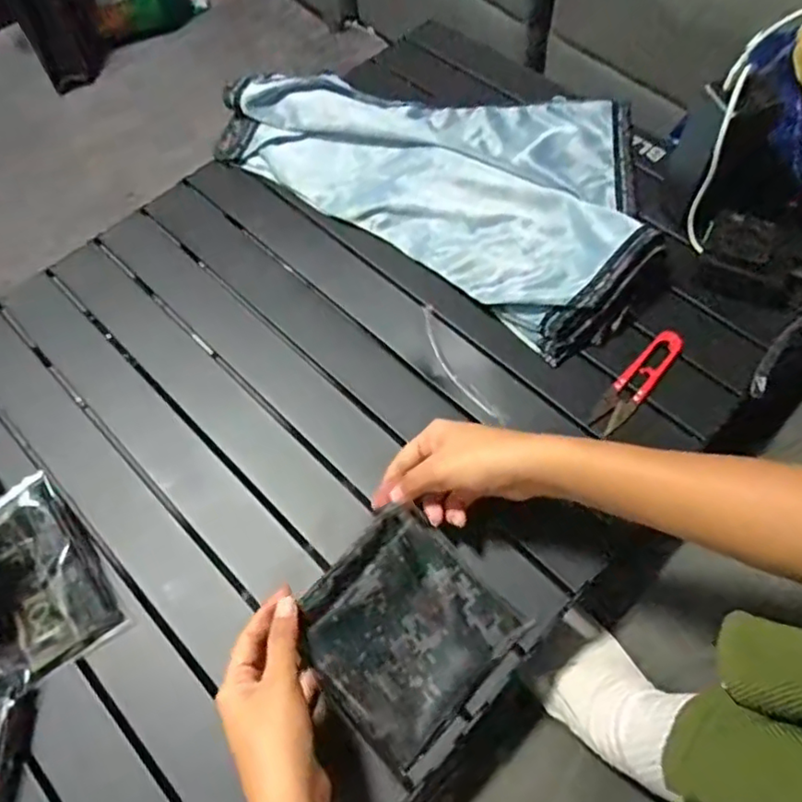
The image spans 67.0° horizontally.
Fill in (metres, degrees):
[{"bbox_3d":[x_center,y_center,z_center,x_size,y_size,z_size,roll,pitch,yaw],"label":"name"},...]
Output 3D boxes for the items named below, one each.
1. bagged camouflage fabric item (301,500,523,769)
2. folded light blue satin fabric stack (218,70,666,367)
[{"bbox_3d":[0.002,0.159,0.430,0.129,0.013,0.130,45,68,5],"label":"bagged camouflage fabric item"},{"bbox_3d":[0.069,-0.274,0.656,0.469,0.054,0.301,35,69,19],"label":"folded light blue satin fabric stack"}]

